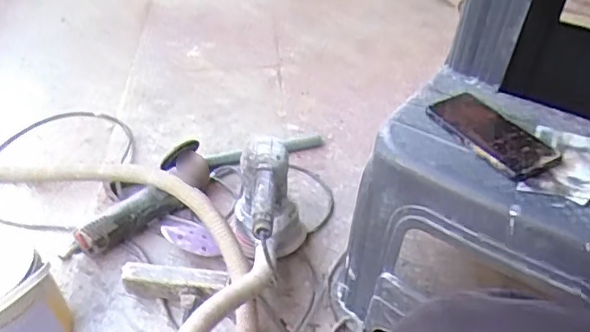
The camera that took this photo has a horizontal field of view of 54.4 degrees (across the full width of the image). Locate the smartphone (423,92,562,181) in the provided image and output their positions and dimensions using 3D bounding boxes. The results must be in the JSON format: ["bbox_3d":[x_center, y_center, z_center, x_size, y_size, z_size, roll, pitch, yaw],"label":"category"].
[{"bbox_3d":[0.240,-0.041,0.710,0.087,0.015,0.173,-24,45,-25],"label":"smartphone"}]

